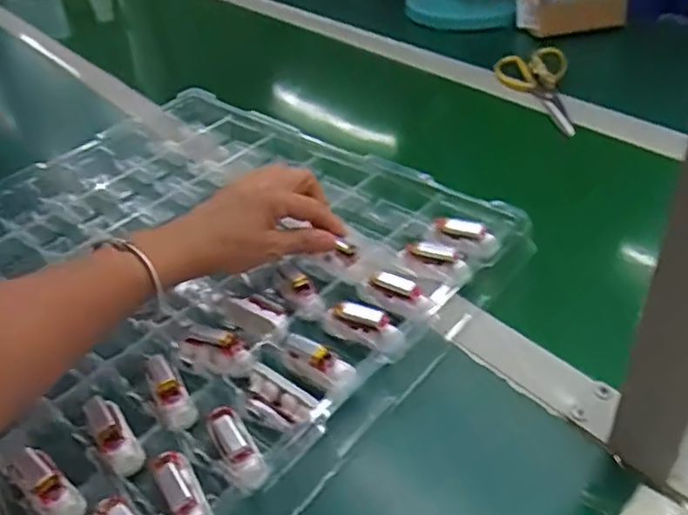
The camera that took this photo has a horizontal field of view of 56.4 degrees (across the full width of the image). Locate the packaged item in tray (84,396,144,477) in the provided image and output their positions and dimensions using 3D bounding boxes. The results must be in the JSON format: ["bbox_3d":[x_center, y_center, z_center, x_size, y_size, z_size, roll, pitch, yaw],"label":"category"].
[{"bbox_3d":[-0.150,0.115,0.413,0.023,0.017,0.055,-27,65,-24],"label":"packaged item in tray"}]

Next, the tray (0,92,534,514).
[{"bbox_3d":[-0.159,0.014,0.549,0.481,0.040,0.478,26,49,33],"label":"tray"}]

